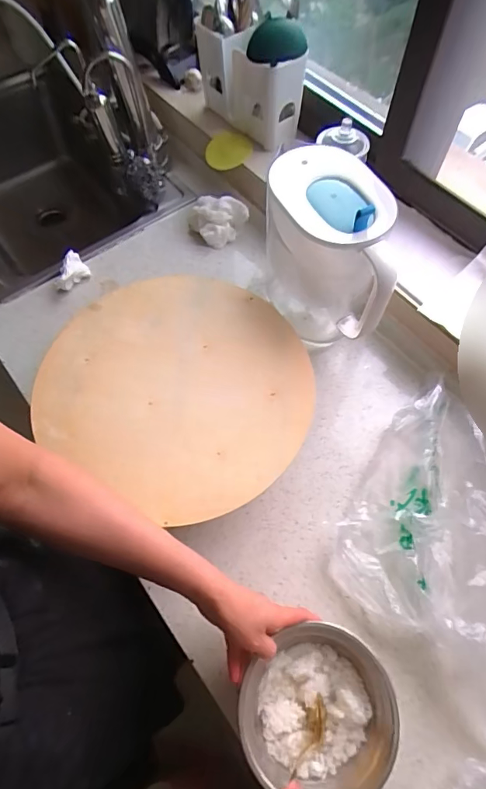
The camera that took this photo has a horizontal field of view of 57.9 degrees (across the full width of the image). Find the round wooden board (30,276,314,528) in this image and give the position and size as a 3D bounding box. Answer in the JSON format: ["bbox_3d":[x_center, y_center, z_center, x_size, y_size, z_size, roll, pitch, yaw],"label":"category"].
[{"bbox_3d":[-0.085,-0.022,0.594,0.351,0.029,0.332,-1,63,3],"label":"round wooden board"}]

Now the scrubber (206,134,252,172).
[{"bbox_3d":[-0.030,-0.467,0.851,0.091,0.045,0.061,-2,63,2],"label":"scrubber"}]

